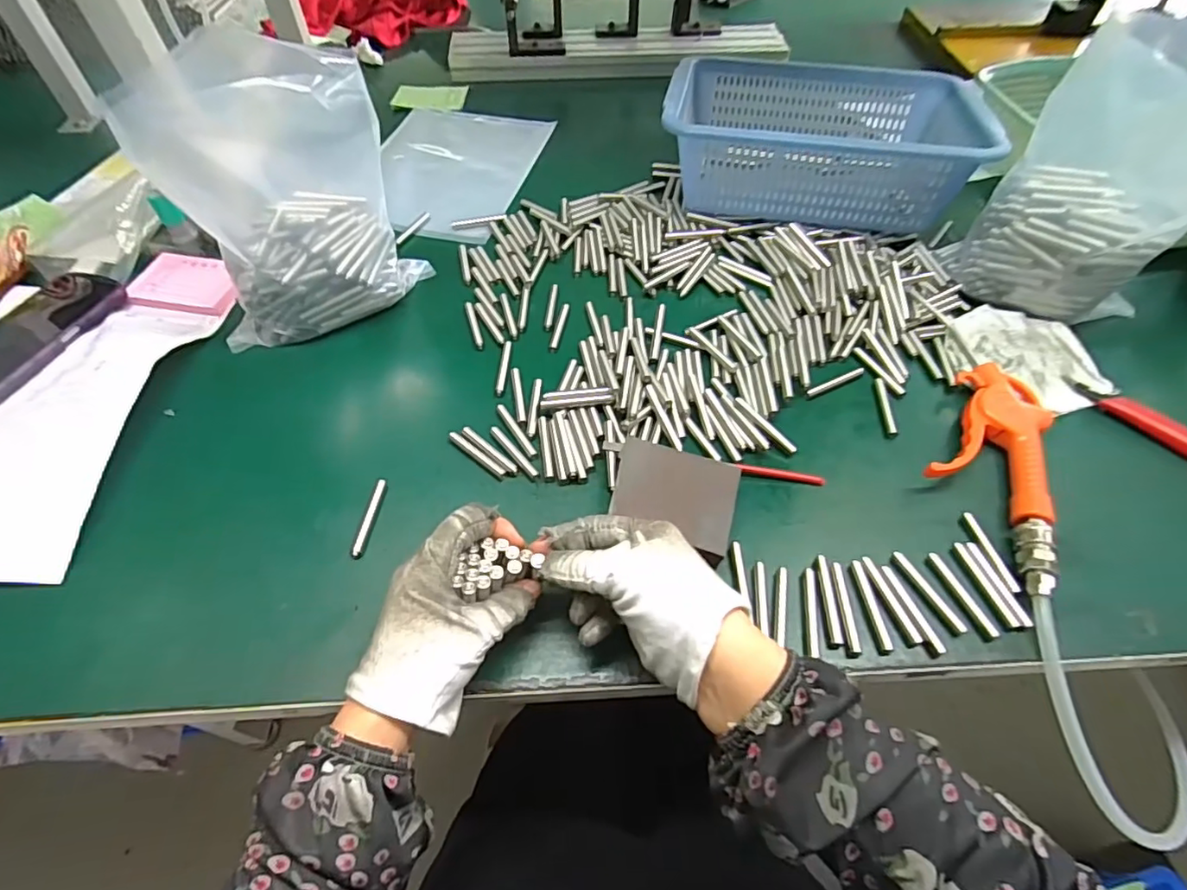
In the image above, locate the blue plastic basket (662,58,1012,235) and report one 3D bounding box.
[{"bbox_3d":[0.235,-0.326,0.612,0.304,0.095,0.214,11,54,8],"label":"blue plastic basket"}]

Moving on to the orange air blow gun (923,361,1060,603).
[{"bbox_3d":[0.285,0.011,0.410,0.080,0.023,0.183,26,57,18],"label":"orange air blow gun"}]

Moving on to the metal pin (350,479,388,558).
[{"bbox_3d":[-0.154,0.050,0.399,0.008,0.005,0.060,5,53,3],"label":"metal pin"}]

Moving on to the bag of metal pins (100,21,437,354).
[{"bbox_3d":[-0.241,-0.192,0.458,0.175,0.195,0.094,-20,56,-15],"label":"bag of metal pins"}]

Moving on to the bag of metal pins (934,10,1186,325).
[{"bbox_3d":[0.393,-0.198,0.459,0.139,0.188,0.089,33,60,22],"label":"bag of metal pins"}]

